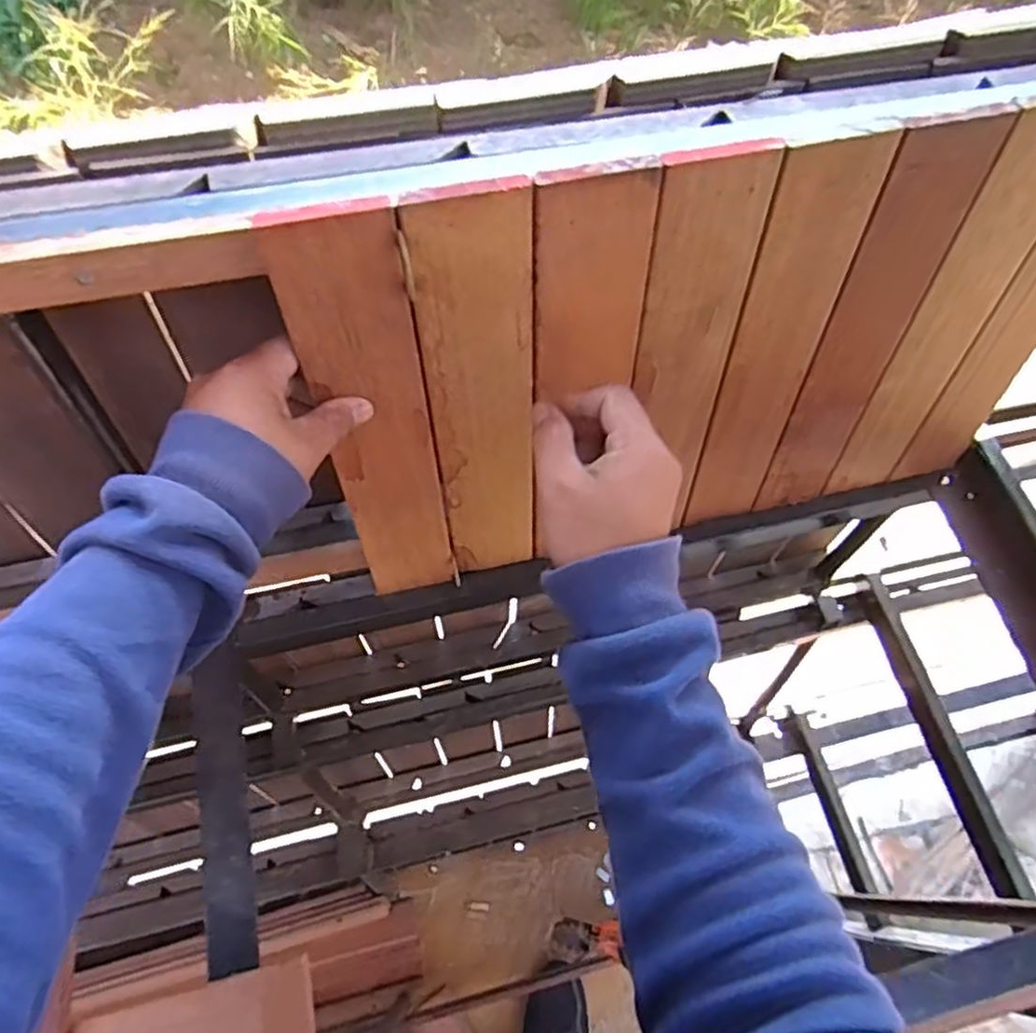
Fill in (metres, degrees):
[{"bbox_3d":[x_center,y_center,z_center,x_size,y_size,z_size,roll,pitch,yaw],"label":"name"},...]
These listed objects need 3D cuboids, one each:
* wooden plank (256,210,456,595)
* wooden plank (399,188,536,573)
[{"bbox_3d":[-0.087,-0.043,0.464,0.067,0.320,0.007,-10,54,-6],"label":"wooden plank"},{"bbox_3d":[-0.022,-0.058,0.475,0.066,0.319,0.008,-13,56,-8],"label":"wooden plank"}]

